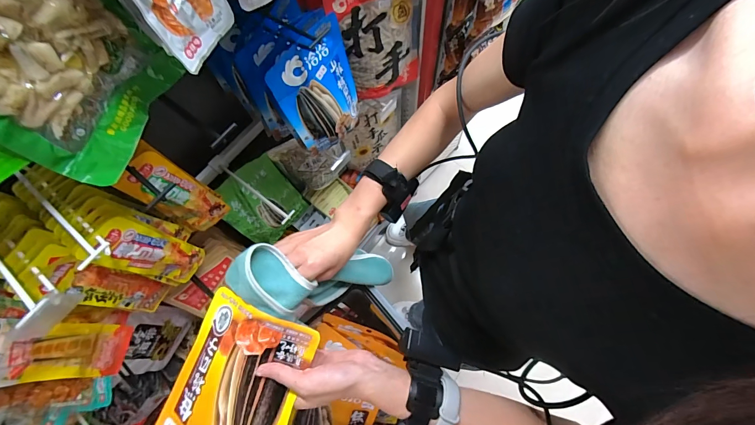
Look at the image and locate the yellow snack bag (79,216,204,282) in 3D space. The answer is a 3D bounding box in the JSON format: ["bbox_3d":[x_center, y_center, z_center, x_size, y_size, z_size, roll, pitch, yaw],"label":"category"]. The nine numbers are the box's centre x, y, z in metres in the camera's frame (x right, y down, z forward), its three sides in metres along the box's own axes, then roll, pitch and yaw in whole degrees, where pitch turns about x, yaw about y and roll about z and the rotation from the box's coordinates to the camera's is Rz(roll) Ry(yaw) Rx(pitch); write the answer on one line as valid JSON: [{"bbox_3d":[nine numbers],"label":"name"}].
[{"bbox_3d":[-0.347,0.066,0.523,0.020,0.210,0.068,27,74,11],"label":"yellow snack bag"}]

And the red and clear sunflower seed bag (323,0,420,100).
[{"bbox_3d":[0.005,-0.333,0.640,0.175,0.236,0.062,-23,72,-6],"label":"red and clear sunflower seed bag"}]

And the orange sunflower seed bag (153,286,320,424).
[{"bbox_3d":[-0.168,0.205,0.364,0.157,0.025,0.212,15,83,19],"label":"orange sunflower seed bag"}]

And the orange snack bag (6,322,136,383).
[{"bbox_3d":[-0.455,0.212,0.510,0.016,0.180,0.079,7,71,5],"label":"orange snack bag"}]

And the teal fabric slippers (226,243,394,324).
[{"bbox_3d":[-0.079,0.095,0.452,0.093,0.246,0.079,-27,69,26],"label":"teal fabric slippers"}]

